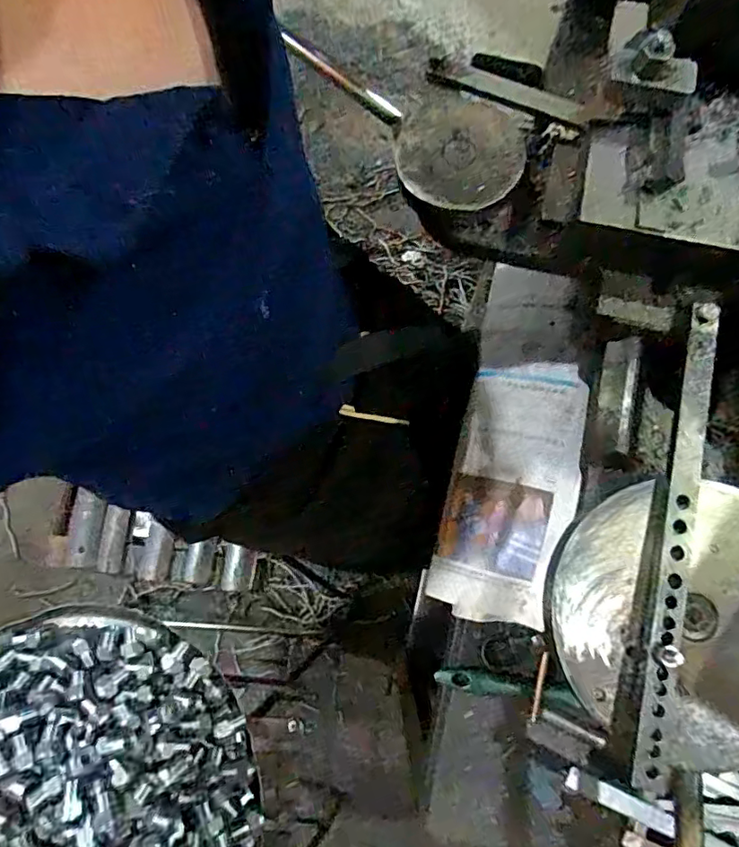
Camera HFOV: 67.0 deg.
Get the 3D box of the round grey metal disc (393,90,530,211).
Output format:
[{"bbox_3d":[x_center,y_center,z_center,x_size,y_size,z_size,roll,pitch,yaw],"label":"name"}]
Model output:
[{"bbox_3d":[0.068,-0.209,0.430,0.099,0.011,0.099,0,78,0],"label":"round grey metal disc"}]

